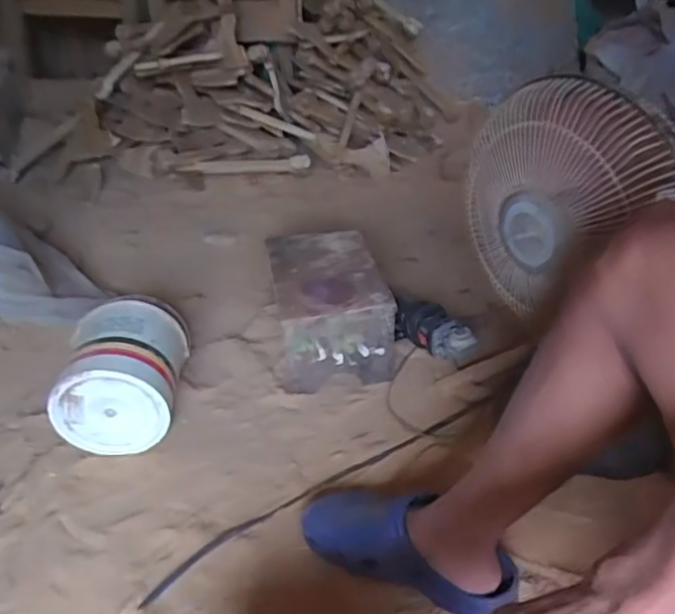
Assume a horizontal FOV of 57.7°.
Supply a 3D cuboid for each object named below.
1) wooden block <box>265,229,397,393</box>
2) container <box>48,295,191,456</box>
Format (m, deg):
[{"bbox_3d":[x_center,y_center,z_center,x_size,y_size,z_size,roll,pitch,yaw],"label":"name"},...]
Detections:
[{"bbox_3d":[-0.024,0.000,1.190,0.194,0.173,0.288,-6,35,-10],"label":"wooden block"},{"bbox_3d":[-0.351,0.100,1.023,0.173,0.168,0.218,-2,34,-3],"label":"container"}]

